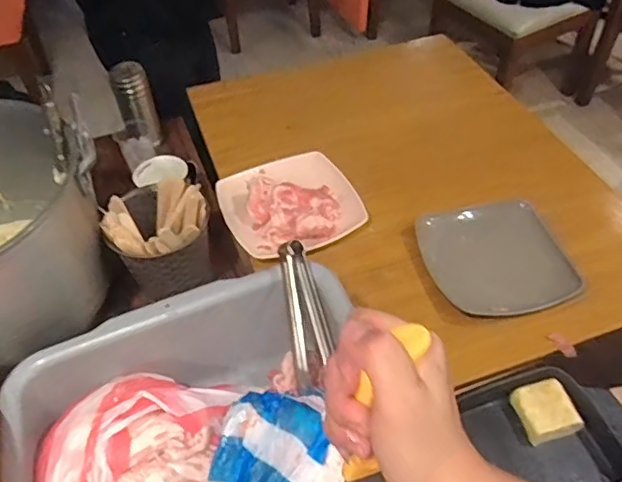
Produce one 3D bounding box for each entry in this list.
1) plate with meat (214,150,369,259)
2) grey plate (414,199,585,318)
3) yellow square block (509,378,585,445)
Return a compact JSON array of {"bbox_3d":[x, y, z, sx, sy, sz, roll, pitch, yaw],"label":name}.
[{"bbox_3d":[-0.036,-0.068,0.912,0.211,0.042,0.199,-15,49,-11],"label":"plate with meat"},{"bbox_3d":[0.272,0.024,0.822,0.190,0.030,0.190,-2,60,4],"label":"grey plate"},{"bbox_3d":[0.277,0.199,0.668,0.059,0.030,0.064,-14,49,-10],"label":"yellow square block"}]

